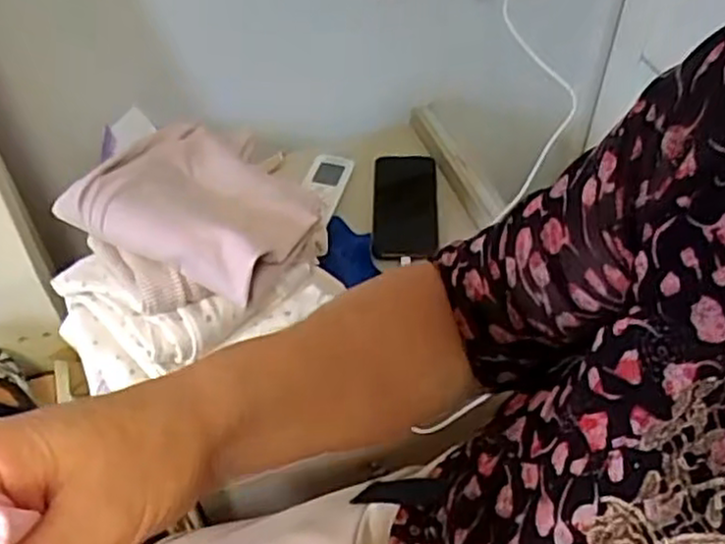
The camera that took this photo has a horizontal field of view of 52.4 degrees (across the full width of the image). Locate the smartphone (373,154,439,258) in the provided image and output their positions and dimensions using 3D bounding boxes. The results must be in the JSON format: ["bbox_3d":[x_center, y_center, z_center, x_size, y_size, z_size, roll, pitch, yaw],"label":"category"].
[{"bbox_3d":[0.059,-0.089,1.007,0.094,0.138,0.009,-2,3,-17],"label":"smartphone"}]

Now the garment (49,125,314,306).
[{"bbox_3d":[-0.143,-0.070,0.681,0.199,0.068,0.177,19,52,16],"label":"garment"}]

